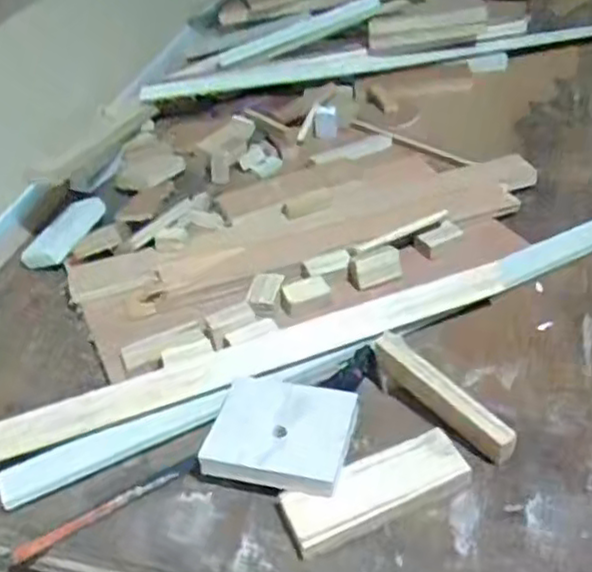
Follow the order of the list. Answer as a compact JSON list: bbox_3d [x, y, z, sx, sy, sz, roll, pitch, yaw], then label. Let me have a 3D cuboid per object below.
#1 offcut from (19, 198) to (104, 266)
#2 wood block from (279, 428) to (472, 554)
[{"bbox_3d":[-0.254,-0.063,0.795,0.055,0.021,0.106,8,42,19],"label":"offcut"},{"bbox_3d":[0.054,0.137,0.490,0.125,0.019,0.041,-19,41,-12],"label":"wood block"}]

